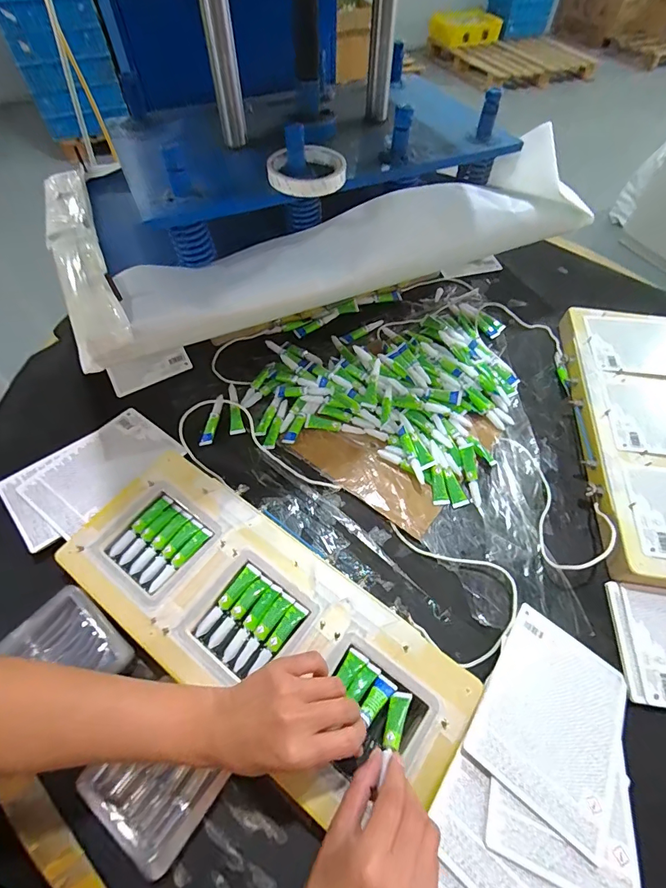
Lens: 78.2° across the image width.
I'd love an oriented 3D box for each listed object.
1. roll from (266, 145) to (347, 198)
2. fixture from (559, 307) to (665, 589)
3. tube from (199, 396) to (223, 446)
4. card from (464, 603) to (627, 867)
[{"bbox_3d":[-0.030,-0.314,0.474,0.088,0.019,0.093,0,57,-1],"label":"roll"},{"bbox_3d":[0.432,-0.020,0.544,0.206,0.039,0.422,9,58,6],"label":"fixture"},{"bbox_3d":[-0.166,-0.034,0.564,0.016,0.017,0.075,8,58,6],"label":"tube"},{"bbox_3d":[0.204,0.244,0.378,0.112,0.006,0.166,32,46,21],"label":"card"}]

